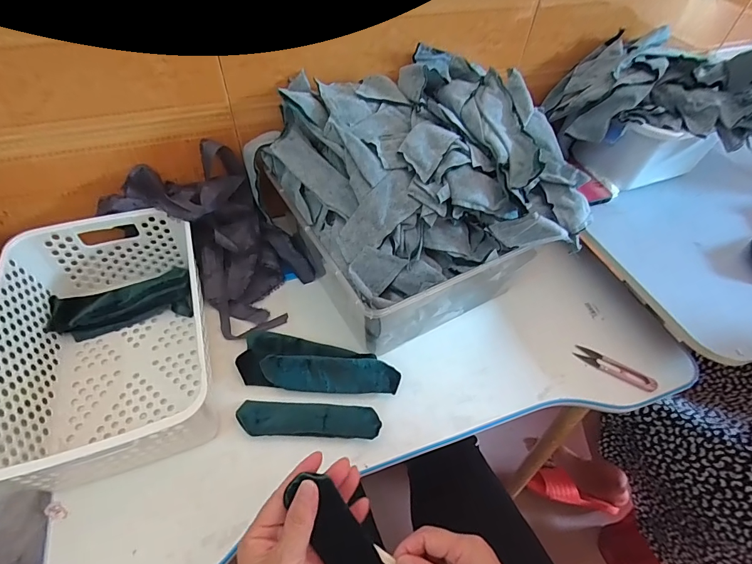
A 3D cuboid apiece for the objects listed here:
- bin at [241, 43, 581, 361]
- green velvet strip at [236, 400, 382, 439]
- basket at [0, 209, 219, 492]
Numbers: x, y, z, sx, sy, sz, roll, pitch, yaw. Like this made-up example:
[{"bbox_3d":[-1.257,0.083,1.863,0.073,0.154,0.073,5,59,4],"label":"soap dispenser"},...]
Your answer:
[{"bbox_3d":[0.061,-0.116,0.546,0.336,0.204,0.343,-27,58,-23],"label":"bin"},{"bbox_3d":[-0.077,0.157,0.456,0.161,0.018,0.035,5,52,0],"label":"green velvet strip"},{"bbox_3d":[-0.304,0.064,0.465,0.212,0.115,0.310,-12,54,-13],"label":"basket"}]

